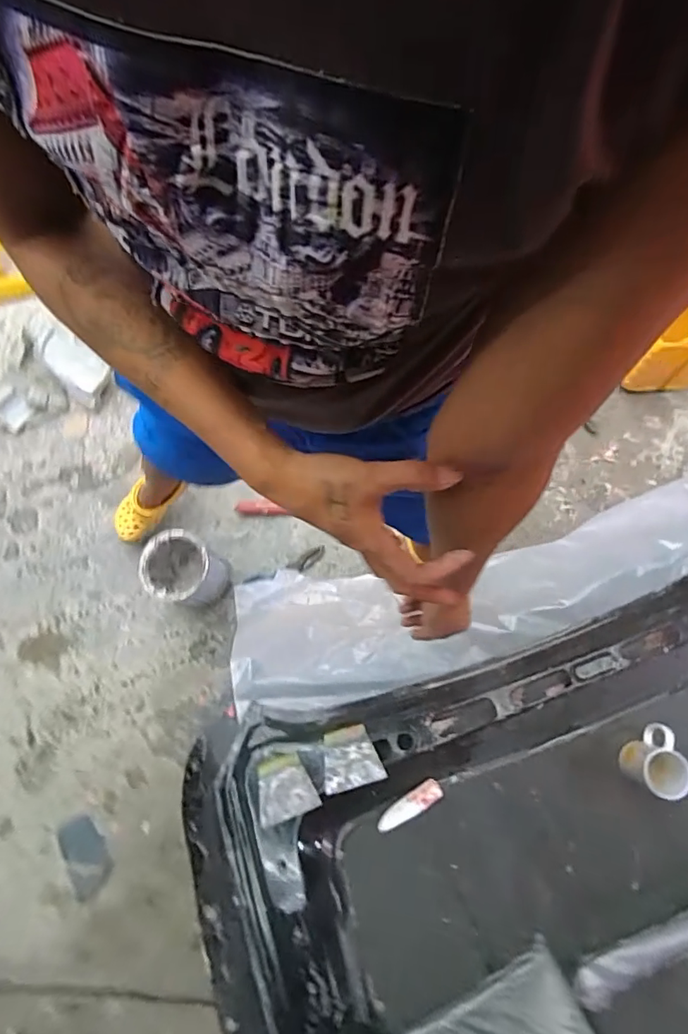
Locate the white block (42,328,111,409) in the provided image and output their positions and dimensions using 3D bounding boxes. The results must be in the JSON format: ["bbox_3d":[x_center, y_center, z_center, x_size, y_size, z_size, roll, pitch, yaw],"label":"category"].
[{"bbox_3d":[-0.833,-0.462,1.548,0.264,0.040,0.135,36,78,11],"label":"white block"}]

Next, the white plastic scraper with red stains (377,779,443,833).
[{"bbox_3d":[0.123,0.546,0.951,0.135,0.009,0.040,-31,76,-7],"label":"white plastic scraper with red stains"}]

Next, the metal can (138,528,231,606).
[{"bbox_3d":[-0.398,0.138,1.274,0.157,0.199,0.157,0,74,1],"label":"metal can"}]

